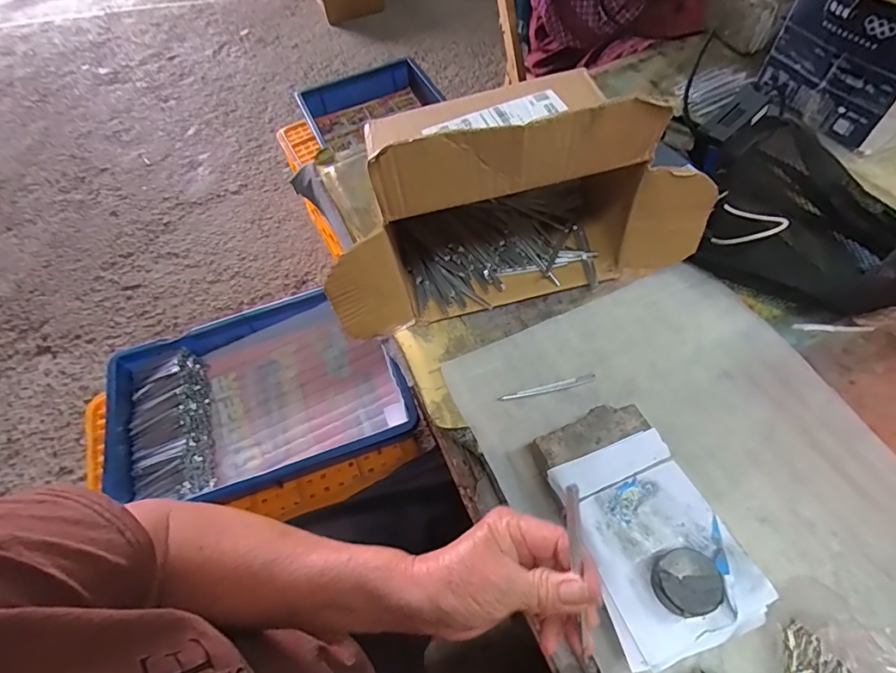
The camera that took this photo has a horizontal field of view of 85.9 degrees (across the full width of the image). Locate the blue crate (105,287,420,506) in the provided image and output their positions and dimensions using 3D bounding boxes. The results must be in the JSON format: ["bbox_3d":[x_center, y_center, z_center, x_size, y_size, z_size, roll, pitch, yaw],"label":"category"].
[{"bbox_3d":[-0.287,0.098,0.740,0.418,0.081,0.277,-20,59,-8],"label":"blue crate"}]

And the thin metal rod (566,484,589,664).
[{"bbox_3d":[0.075,0.135,0.278,0.007,0.006,0.096,-4,85,2],"label":"thin metal rod"}]

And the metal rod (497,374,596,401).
[{"bbox_3d":[0.093,0.049,0.451,0.091,0.004,0.009,-13,58,-3],"label":"metal rod"}]

